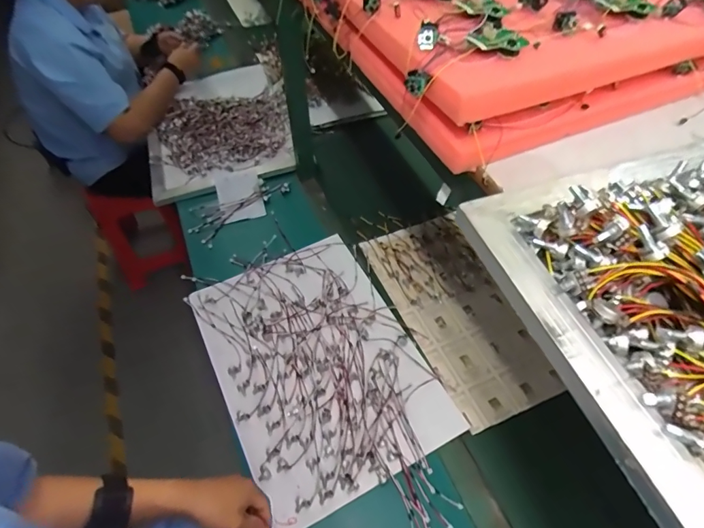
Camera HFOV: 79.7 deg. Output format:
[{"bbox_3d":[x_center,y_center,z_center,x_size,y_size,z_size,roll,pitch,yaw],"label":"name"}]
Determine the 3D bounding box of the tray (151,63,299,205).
[{"bbox_3d":[-0.392,-0.405,1.225,0.403,0.049,0.501,-17,56,-12],"label":"tray"}]

